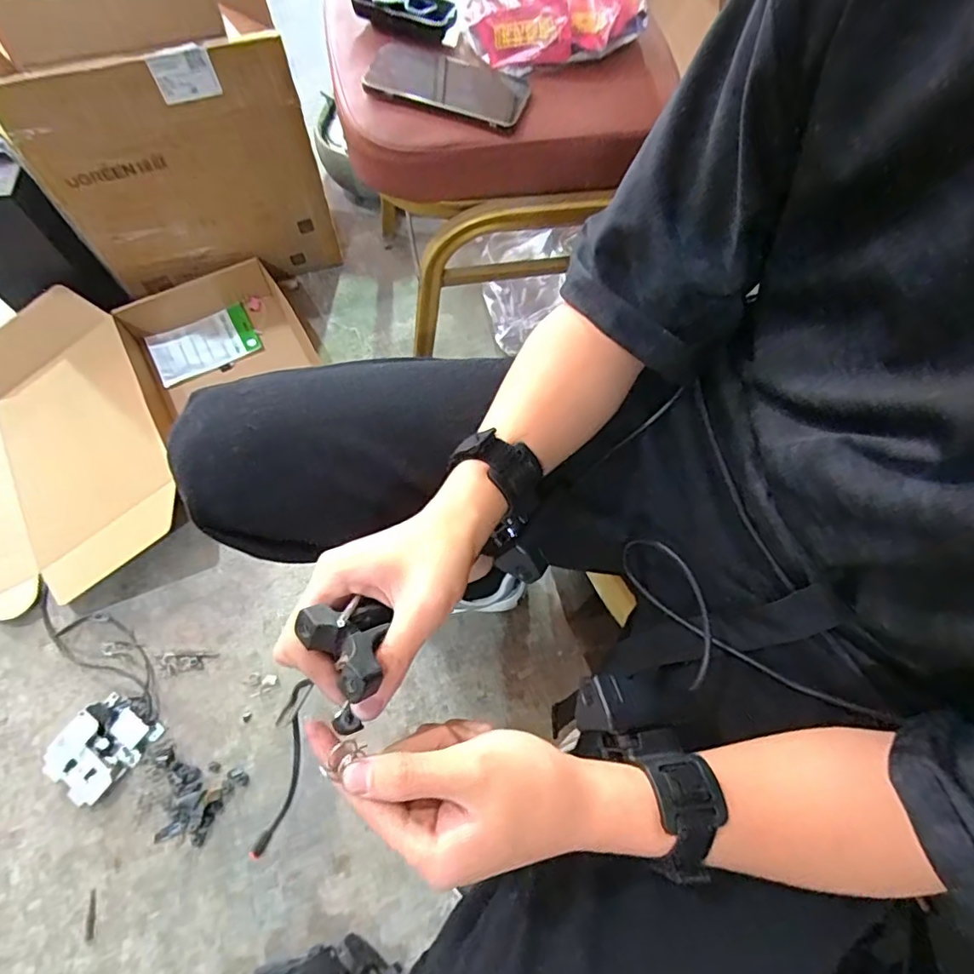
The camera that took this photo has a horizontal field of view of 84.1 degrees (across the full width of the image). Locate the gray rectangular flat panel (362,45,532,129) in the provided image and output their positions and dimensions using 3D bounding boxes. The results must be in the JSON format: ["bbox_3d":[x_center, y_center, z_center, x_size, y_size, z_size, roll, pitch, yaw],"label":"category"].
[{"bbox_3d":[-0.040,-0.432,0.577,0.169,0.015,0.097,12,66,2],"label":"gray rectangular flat panel"}]

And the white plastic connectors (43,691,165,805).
[{"bbox_3d":[-0.506,0.339,0.709,0.098,0.035,0.120,39,70,13],"label":"white plastic connectors"}]

